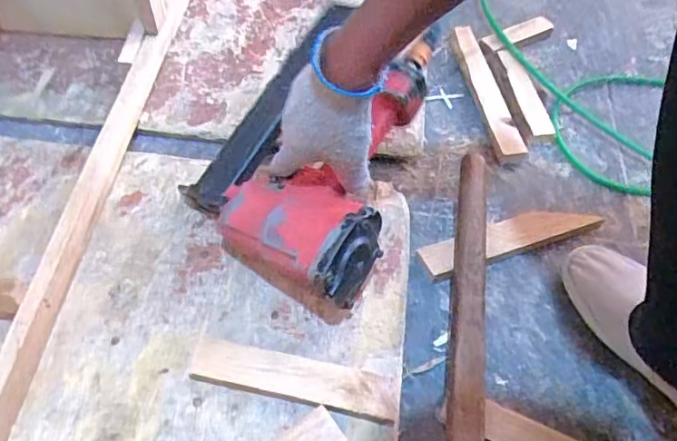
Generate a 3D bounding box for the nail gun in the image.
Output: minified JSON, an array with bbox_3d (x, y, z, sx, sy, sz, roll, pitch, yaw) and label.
[{"bbox_3d":[-0.032,-0.092,0.603,0.249,0.121,0.327,24,57,14],"label":"nail gun"}]

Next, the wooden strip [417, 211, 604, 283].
[{"bbox_3d":[0.193,0.016,0.623,0.216,0.025,0.042,-16,57,-13],"label":"wooden strip"}]

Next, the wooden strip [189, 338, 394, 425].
[{"bbox_3d":[-0.043,0.143,0.505,0.190,0.022,0.041,11,55,5],"label":"wooden strip"}]

